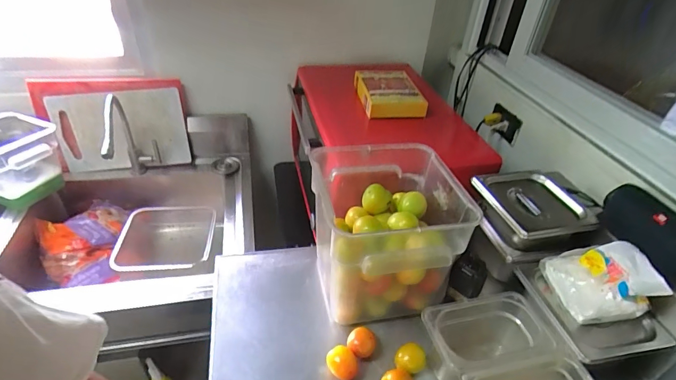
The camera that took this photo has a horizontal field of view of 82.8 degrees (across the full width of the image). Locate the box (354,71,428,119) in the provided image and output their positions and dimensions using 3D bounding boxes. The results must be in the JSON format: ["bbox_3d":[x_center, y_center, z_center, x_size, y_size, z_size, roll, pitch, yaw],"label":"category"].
[{"bbox_3d":[0.124,-0.242,0.964,0.143,0.048,0.208,-2,38,-8],"label":"box"}]

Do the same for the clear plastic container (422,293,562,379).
[{"bbox_3d":[0.221,0.235,0.574,0.191,0.099,0.111,-3,38,-10],"label":"clear plastic container"}]

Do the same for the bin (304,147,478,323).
[{"bbox_3d":[0.072,0.072,0.648,0.207,0.212,0.239,-4,38,-11],"label":"bin"}]

